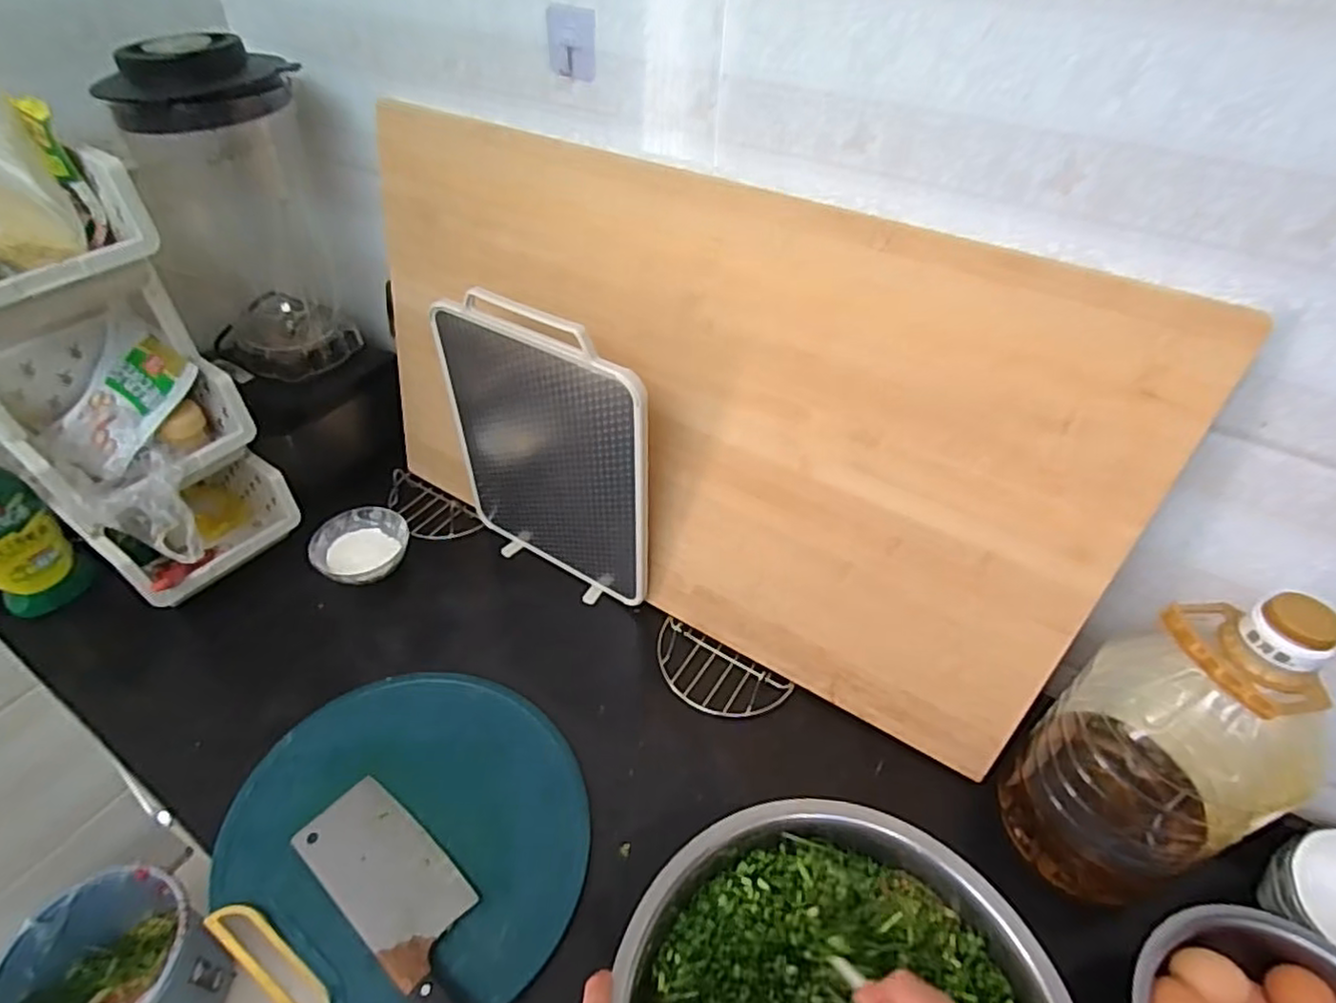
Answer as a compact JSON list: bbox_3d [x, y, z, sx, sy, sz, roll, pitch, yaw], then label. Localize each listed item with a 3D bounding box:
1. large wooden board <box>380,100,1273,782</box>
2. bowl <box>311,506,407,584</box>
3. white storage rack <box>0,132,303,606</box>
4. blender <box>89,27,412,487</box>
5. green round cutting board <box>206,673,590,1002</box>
[{"bbox_3d":[0.011,-0.087,0.732,0.872,0.496,0.026,25,35,21],"label":"large wooden board"},{"bbox_3d":[-0.412,0.063,0.900,0.114,0.039,0.120,1,43,-1],"label":"bowl"},{"bbox_3d":[-0.634,-0.127,0.747,0.312,0.507,0.204,28,49,25],"label":"white storage rack"},{"bbox_3d":[-0.517,-0.273,0.882,0.213,0.508,0.269,-23,49,-25],"label":"blender"},{"bbox_3d":[-0.254,0.318,0.664,0.351,0.027,0.320,1,43,-1],"label":"green round cutting board"}]

